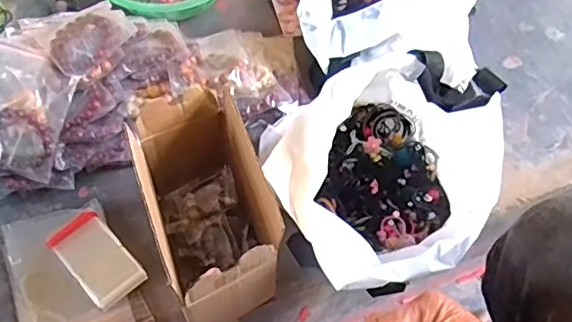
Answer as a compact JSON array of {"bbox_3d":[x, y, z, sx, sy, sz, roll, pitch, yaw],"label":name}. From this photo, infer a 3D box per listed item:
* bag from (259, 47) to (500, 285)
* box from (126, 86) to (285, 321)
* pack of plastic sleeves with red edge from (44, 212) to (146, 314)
[{"bbox_3d":[0.120,0.019,0.656,0.220,0.201,0.269,37,65,20],"label":"bag"},{"bbox_3d":[-0.084,0.056,0.626,0.112,0.165,0.207,-21,60,-13],"label":"box"},{"bbox_3d":[-0.227,0.115,0.678,0.064,0.007,0.119,-39,66,-22],"label":"pack of plastic sleeves with red edge"}]

